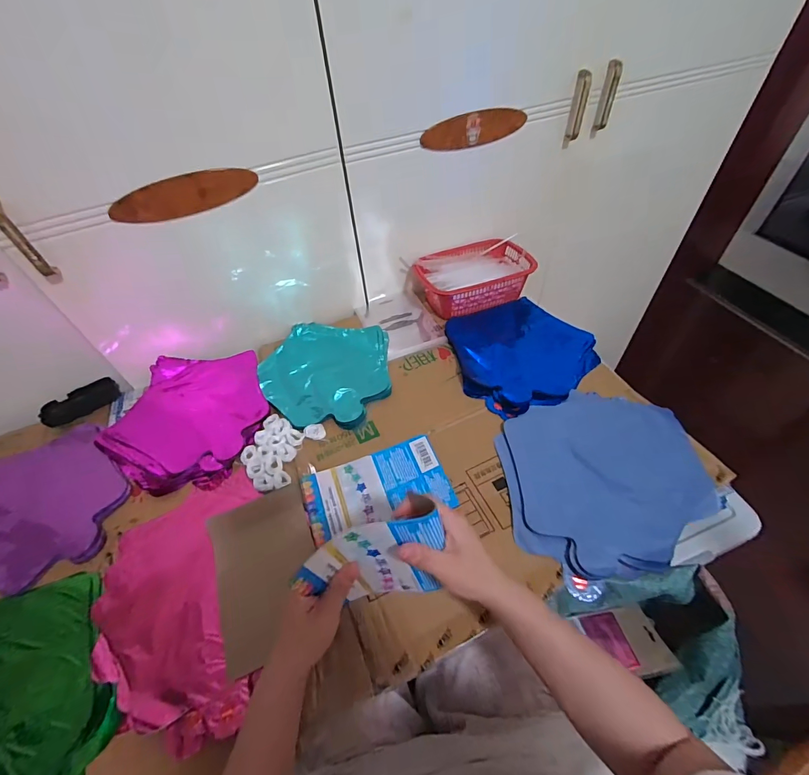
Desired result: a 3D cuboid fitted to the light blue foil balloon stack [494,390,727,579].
[{"bbox_3d":[0.267,0.112,0.511,0.263,0.009,0.246,-4,50,1],"label":"light blue foil balloon stack"}]

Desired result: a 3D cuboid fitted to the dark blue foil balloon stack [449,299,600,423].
[{"bbox_3d":[0.194,-0.070,0.674,0.247,0.027,0.241,-30,54,-19],"label":"dark blue foil balloon stack"}]

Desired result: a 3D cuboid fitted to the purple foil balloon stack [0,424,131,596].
[{"bbox_3d":[-0.492,0.149,0.523,0.216,0.018,0.220,-2,50,3],"label":"purple foil balloon stack"}]

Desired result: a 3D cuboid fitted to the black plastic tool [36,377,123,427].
[{"bbox_3d":[-0.543,0.026,0.650,0.111,0.040,0.030,-33,55,-21],"label":"black plastic tool"}]

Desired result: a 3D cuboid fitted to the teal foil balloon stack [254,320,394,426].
[{"bbox_3d":[-0.135,-0.030,0.651,0.215,0.016,0.225,-1,50,3],"label":"teal foil balloon stack"}]

